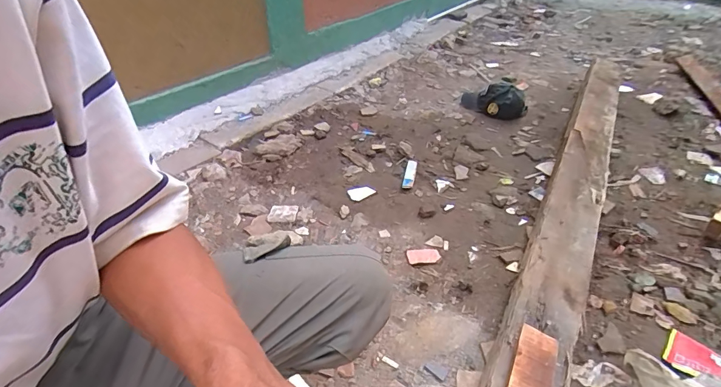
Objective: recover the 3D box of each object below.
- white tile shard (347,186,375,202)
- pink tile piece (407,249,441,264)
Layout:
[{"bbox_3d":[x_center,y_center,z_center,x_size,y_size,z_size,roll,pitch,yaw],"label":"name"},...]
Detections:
[{"bbox_3d":[0.003,-0.003,1.148,0.076,0.012,0.045,-20,40,-24],"label":"white tile shard"},{"bbox_3d":[0.150,0.149,0.936,0.076,0.009,0.040,-1,36,0],"label":"pink tile piece"}]

